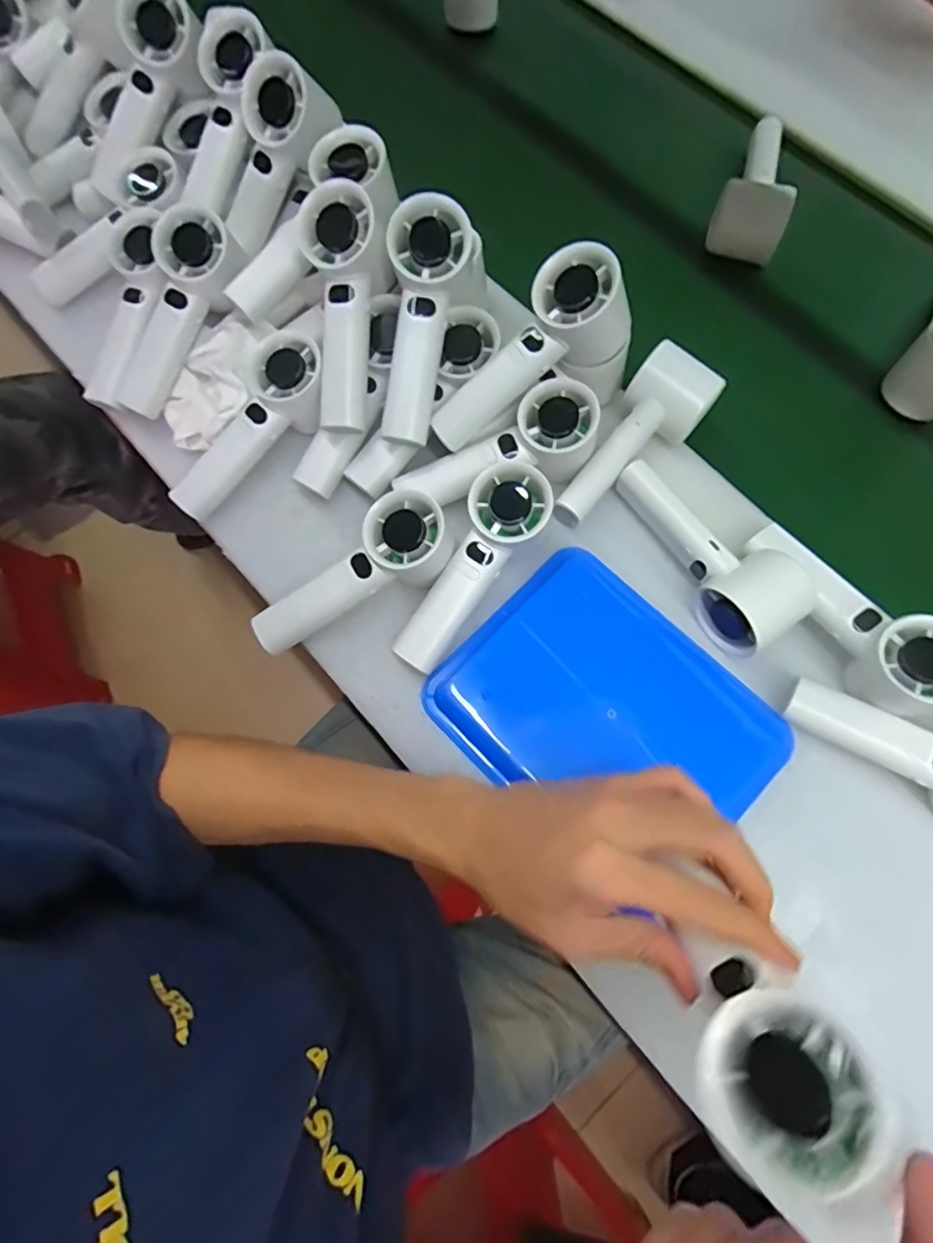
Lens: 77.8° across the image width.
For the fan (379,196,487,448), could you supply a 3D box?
[{"bbox_3d":[-0.031,-0.210,0.427,0.064,0.076,0.160,13,94,4],"label":"fan"}]

